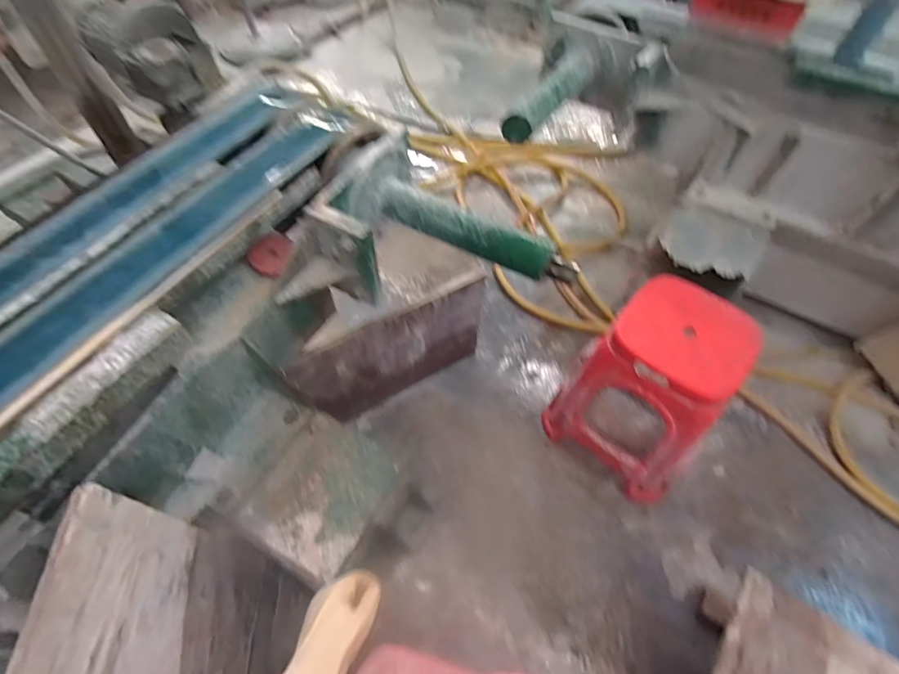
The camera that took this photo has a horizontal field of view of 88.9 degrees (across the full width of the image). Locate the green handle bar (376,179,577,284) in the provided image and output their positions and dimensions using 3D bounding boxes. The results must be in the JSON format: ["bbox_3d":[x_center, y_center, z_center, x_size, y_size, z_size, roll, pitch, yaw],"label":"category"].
[{"bbox_3d":[0.049,-0.221,0.958,0.453,0.065,0.073,25,59,17],"label":"green handle bar"}]

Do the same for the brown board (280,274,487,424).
[{"bbox_3d":[-0.133,0.055,1.285,0.548,0.405,0.027,-29,60,-15],"label":"brown board"}]

